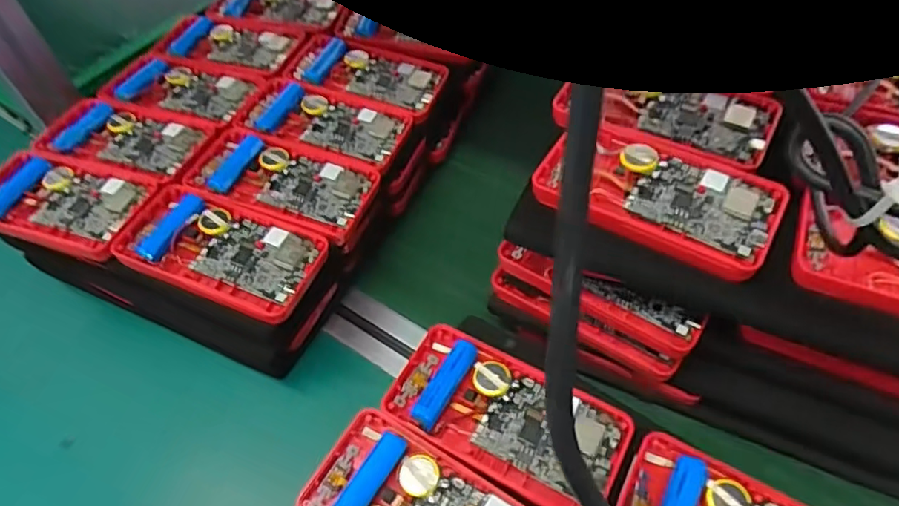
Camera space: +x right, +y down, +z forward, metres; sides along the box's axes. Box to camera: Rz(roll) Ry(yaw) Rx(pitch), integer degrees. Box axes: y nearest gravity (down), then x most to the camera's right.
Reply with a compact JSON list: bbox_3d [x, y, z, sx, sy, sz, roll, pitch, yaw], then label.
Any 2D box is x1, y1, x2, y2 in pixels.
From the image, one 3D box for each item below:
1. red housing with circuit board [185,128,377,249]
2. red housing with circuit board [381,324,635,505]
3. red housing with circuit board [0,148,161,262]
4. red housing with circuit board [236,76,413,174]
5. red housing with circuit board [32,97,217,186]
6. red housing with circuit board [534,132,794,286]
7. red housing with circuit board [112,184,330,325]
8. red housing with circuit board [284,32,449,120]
[{"bbox_3d":[-0.111,-0.048,0.395,0.117,0.021,0.062,14,55,16],"label":"red housing with circuit board"},{"bbox_3d":[0.029,0.083,0.303,0.120,0.014,0.061,24,58,22],"label":"red housing with circuit board"},{"bbox_3d":[-0.248,-0.036,0.375,0.106,0.017,0.063,11,54,13],"label":"red housing with circuit board"},{"bbox_3d":[-0.090,-0.095,0.428,0.116,0.017,0.061,13,53,14],"label":"red housing with circuit board"},{"bbox_3d":[-0.227,-0.080,0.411,0.114,0.012,0.061,11,54,14],"label":"red housing with circuit board"},{"bbox_3d":[0.107,-0.031,0.308,0.119,0.012,0.066,21,57,20],"label":"red housing with circuit board"},{"bbox_3d":[-0.140,-0.002,0.359,0.119,0.021,0.064,15,55,16],"label":"red housing with circuit board"},{"bbox_3d":[-0.065,-0.140,0.462,0.119,0.017,0.067,19,56,19],"label":"red housing with circuit board"}]

